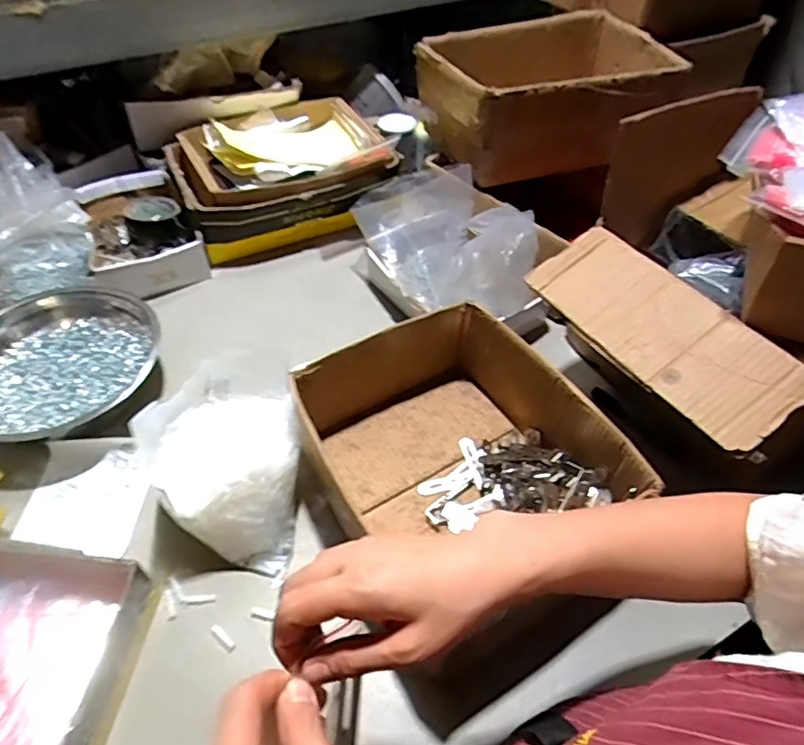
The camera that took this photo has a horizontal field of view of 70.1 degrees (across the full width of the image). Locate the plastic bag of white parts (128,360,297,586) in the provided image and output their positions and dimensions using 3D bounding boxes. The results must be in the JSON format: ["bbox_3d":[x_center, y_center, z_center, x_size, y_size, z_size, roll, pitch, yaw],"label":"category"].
[{"bbox_3d":[-0.182,0.097,0.614,0.183,0.099,0.159,18,51,15],"label":"plastic bag of white parts"}]

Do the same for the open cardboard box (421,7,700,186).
[{"bbox_3d":[0.216,-0.434,0.898,0.336,0.136,0.265,-20,51,-17],"label":"open cardboard box"}]

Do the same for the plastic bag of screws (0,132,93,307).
[{"bbox_3d":[-0.557,-0.211,0.824,0.179,0.137,0.198,-29,55,-23],"label":"plastic bag of screws"}]

